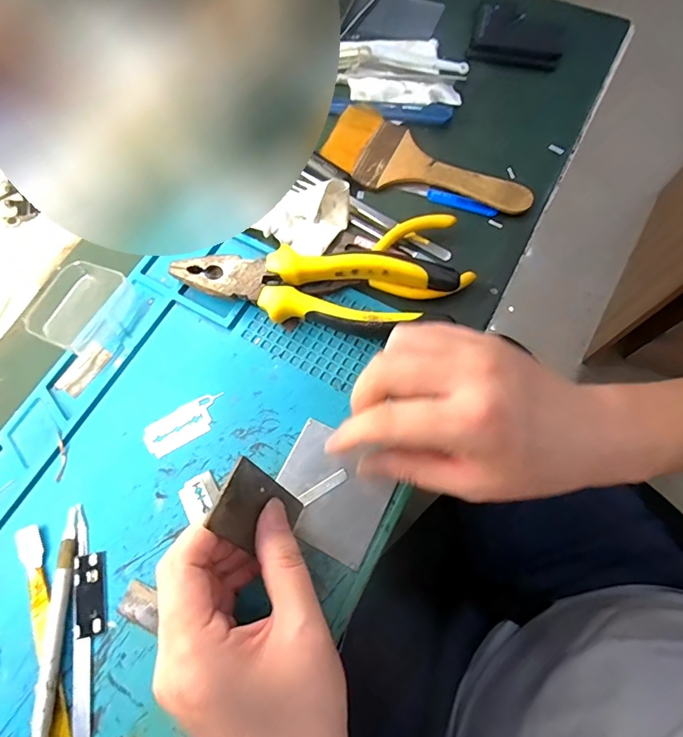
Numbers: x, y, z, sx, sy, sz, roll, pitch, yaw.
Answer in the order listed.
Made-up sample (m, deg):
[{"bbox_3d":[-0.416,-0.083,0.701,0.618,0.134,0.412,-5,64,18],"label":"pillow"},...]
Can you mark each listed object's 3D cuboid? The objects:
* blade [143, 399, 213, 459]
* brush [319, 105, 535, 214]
[{"bbox_3d":[-0.106,0.038,0.290,0.042,0.004,0.023,-30,72,-8],"label":"blade"},{"bbox_3d":[0.063,-0.151,0.347,0.160,0.011,0.060,30,75,12],"label":"brush"}]

